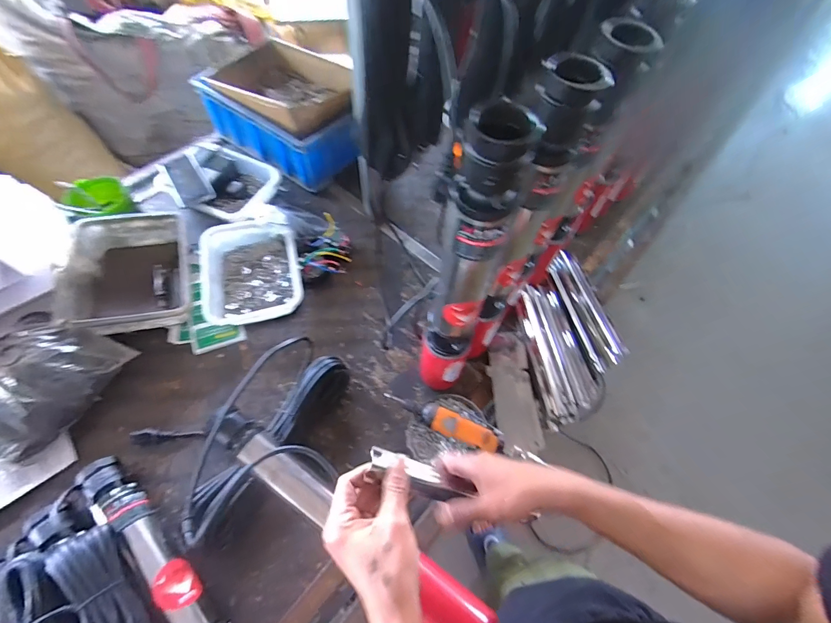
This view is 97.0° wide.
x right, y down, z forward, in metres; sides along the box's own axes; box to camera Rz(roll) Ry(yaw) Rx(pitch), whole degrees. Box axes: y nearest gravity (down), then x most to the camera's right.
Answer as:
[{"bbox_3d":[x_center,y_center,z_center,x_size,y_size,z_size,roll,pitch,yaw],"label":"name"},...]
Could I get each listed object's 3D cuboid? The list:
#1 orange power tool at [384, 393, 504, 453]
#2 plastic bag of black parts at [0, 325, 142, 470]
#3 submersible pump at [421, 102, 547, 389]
[{"bbox_3d":[0.044,0.183,0.622,0.204,0.036,0.043,24,62,11],"label":"orange power tool"},{"bbox_3d":[-0.662,0.132,0.643,0.179,0.100,0.248,26,63,11],"label":"plastic bag of black parts"},{"bbox_3d":[0.060,-0.015,0.468,0.083,0.469,0.059,19,62,8],"label":"submersible pump"}]

